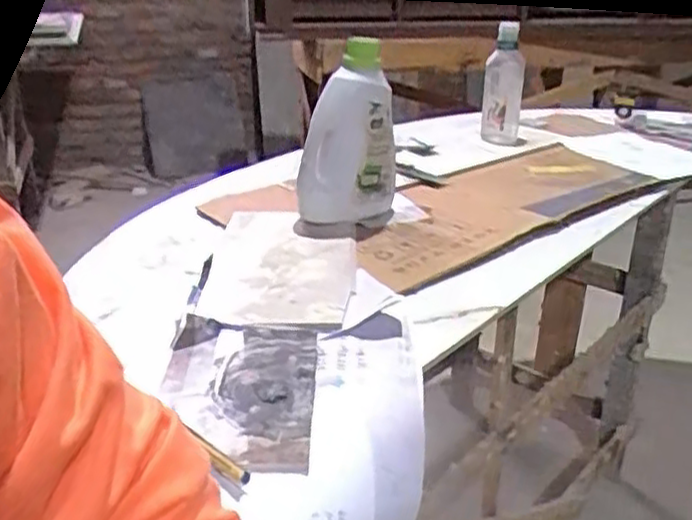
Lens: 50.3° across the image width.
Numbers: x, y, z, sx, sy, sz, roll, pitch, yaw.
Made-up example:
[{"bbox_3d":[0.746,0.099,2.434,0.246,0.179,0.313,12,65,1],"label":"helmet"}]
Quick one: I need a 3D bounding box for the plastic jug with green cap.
[{"bbox_3d":[0.002,-0.177,1.064,0.146,0.252,0.138,1,26,1],"label":"plastic jug with green cap"}]

